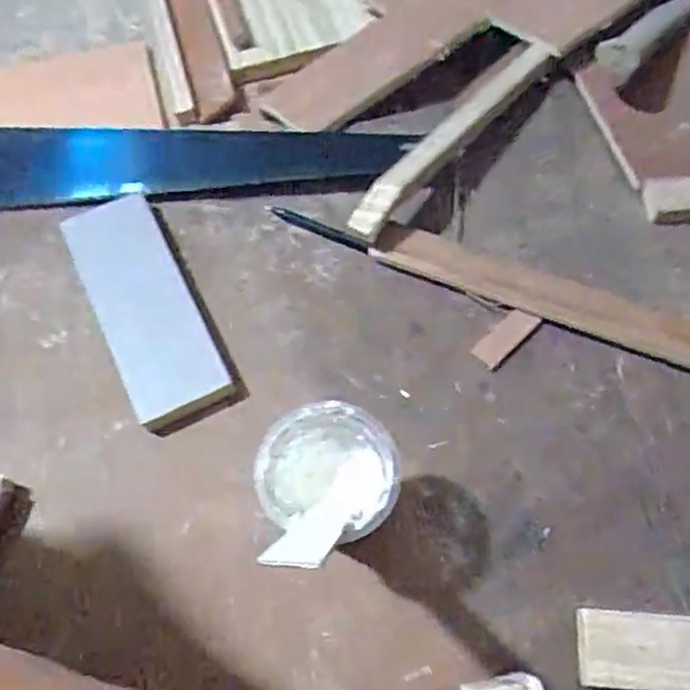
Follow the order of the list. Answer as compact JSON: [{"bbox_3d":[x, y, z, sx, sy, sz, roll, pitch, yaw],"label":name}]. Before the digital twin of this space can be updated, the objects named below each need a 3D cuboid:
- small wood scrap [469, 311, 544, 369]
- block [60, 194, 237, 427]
[{"bbox_3d":[0.109,-0.006,0.473,0.051,0.005,0.020,-42,71,-16],"label":"small wood scrap"},{"bbox_3d":[-0.138,-0.027,0.476,0.063,0.020,0.169,-26,68,-10],"label":"block"}]

